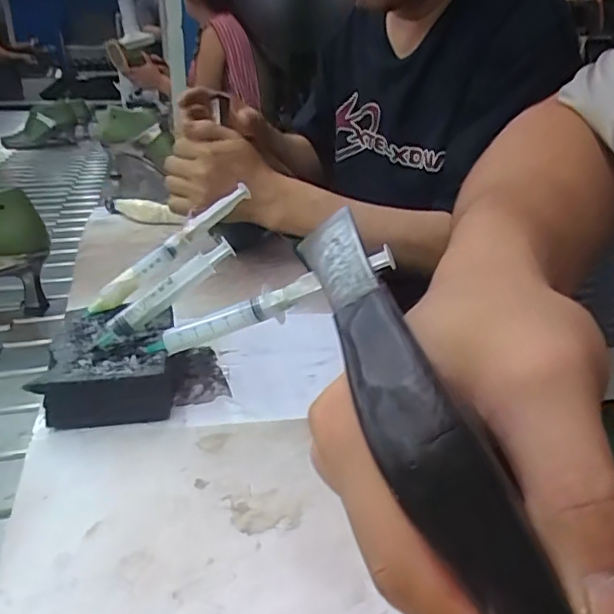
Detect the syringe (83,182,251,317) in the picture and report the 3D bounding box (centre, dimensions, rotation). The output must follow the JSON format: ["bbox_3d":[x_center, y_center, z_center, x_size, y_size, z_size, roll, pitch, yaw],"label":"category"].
[{"bbox_3d":[-0.112,-0.048,0.488,0.163,0.023,0.015,-43,42,-22],"label":"syringe"}]

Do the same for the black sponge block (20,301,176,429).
[{"bbox_3d":[-0.132,0.037,0.421,0.085,0.036,0.120,-3,23,-7],"label":"black sponge block"}]

